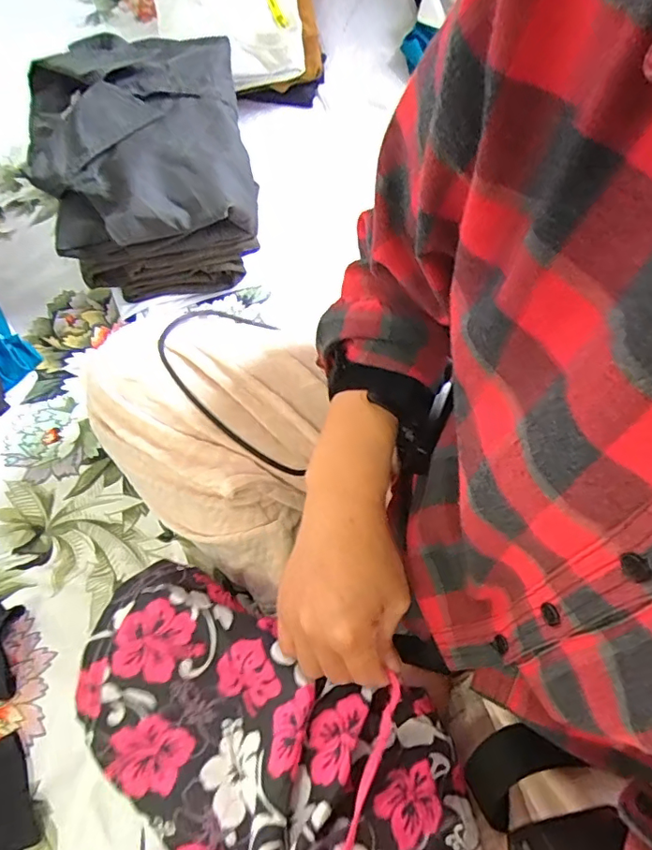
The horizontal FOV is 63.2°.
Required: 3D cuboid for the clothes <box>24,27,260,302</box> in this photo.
[{"bbox_3d":[-0.183,-0.265,0.564,0.200,0.172,0.251,-13,70,-6],"label":"clothes"}]

